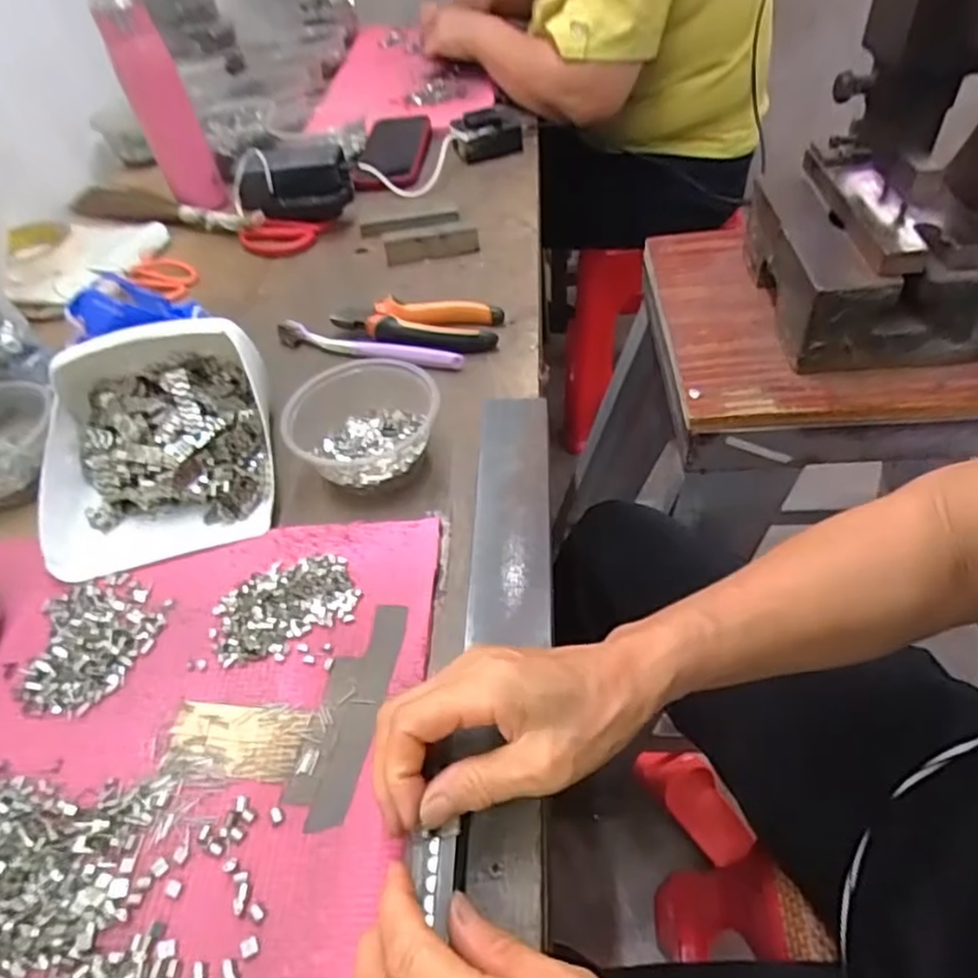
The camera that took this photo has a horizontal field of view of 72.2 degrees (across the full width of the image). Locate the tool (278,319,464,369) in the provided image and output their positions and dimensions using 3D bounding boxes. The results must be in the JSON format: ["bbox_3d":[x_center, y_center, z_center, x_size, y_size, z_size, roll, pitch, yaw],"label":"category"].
[{"bbox_3d":[-0.108,-0.124,0.581,0.180,0.015,0.016,14,51,18],"label":"tool"}]

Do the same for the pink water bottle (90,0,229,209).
[{"bbox_3d":[-0.368,-0.427,0.764,0.064,0.226,0.054,-23,48,-12],"label":"pink water bottle"}]

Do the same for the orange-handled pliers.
[{"bbox_3d":[-0.065,-0.140,0.586,0.147,0.024,0.059,3,48,8],"label":"orange-handled pliers"}]

